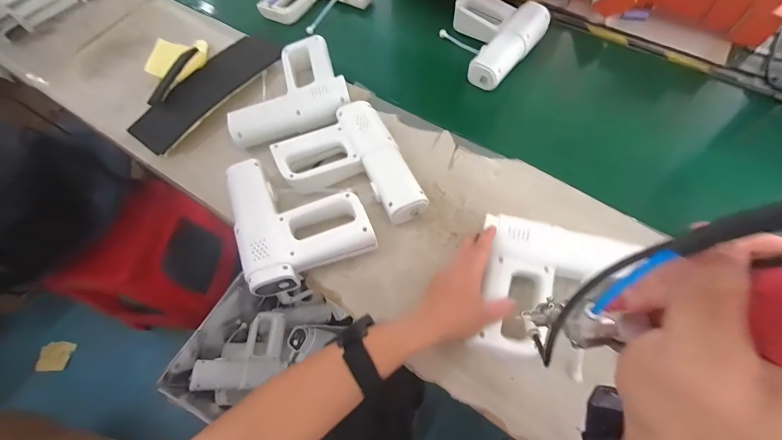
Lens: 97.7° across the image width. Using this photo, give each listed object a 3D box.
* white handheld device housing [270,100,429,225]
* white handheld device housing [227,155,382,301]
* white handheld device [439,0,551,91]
[{"bbox_3d":[-0.065,-0.069,0.535,0.174,0.068,0.205,-27,65,-10],"label":"white handheld device housing"},{"bbox_3d":[-0.140,-0.010,0.519,0.179,0.064,0.202,-23,65,-9],"label":"white handheld device housing"},{"bbox_3d":[0.188,-0.369,0.690,0.185,0.053,0.214,33,70,18],"label":"white handheld device"}]

